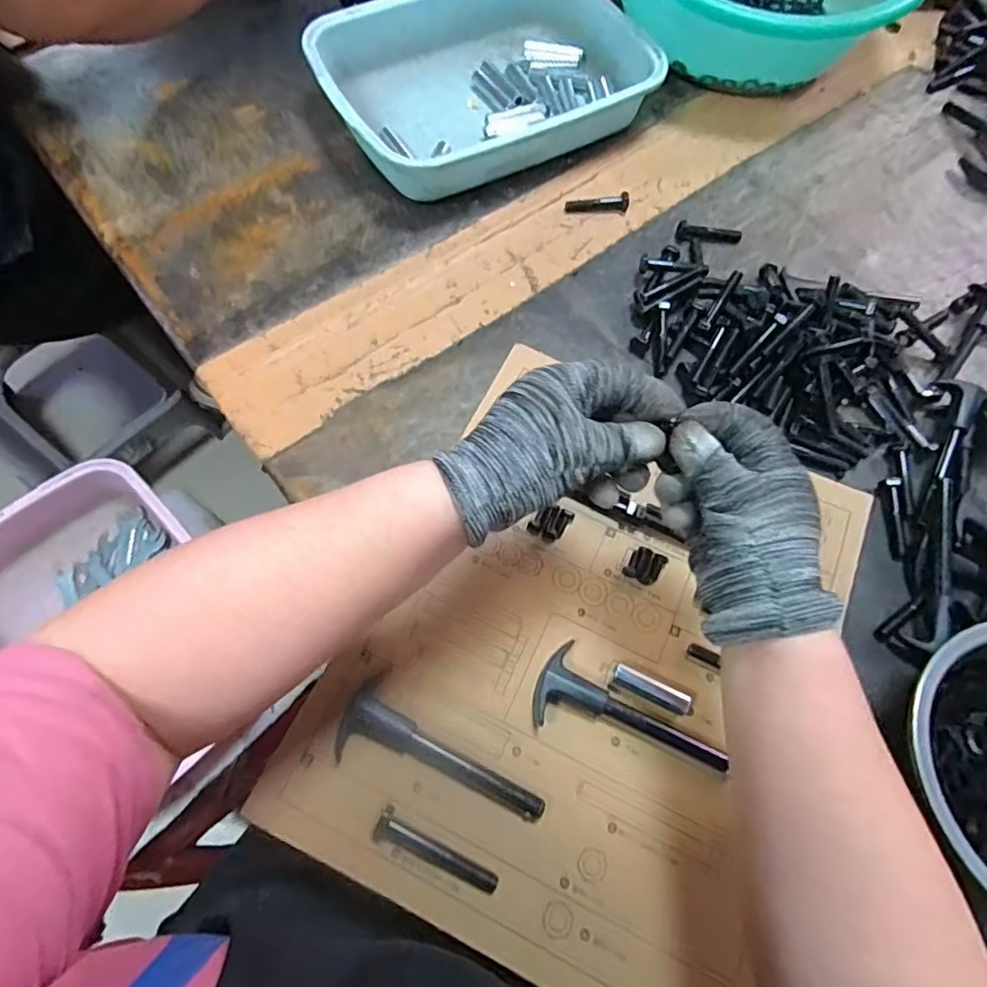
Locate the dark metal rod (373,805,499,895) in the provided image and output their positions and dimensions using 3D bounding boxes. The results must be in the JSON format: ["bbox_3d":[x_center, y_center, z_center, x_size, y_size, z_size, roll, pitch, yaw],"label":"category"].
[{"bbox_3d":[-0.032,0.206,0.334,0.075,0.010,0.018,24,67,9],"label":"dark metal rod"}]

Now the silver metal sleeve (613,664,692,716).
[{"bbox_3d":[0.101,0.124,0.375,0.049,0.017,0.016,25,67,9],"label":"silver metal sleeve"}]

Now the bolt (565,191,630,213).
[{"bbox_3d":[0.101,-0.279,0.562,0.061,0.012,0.016,-7,66,-5],"label":"bolt"}]

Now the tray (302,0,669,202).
[{"bbox_3d":[-0.015,-0.425,0.592,0.310,0.060,0.225,-28,70,-14],"label":"tray"}]

